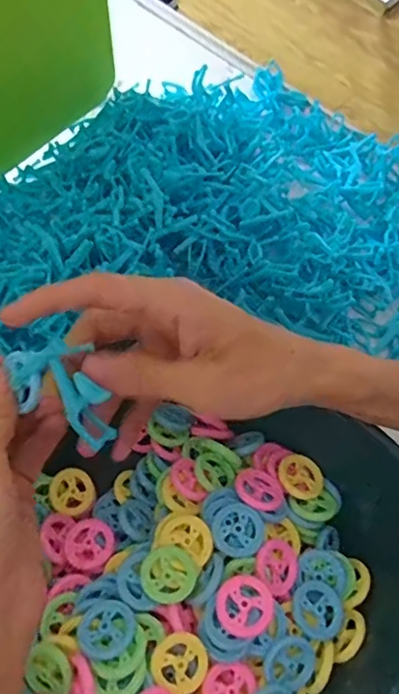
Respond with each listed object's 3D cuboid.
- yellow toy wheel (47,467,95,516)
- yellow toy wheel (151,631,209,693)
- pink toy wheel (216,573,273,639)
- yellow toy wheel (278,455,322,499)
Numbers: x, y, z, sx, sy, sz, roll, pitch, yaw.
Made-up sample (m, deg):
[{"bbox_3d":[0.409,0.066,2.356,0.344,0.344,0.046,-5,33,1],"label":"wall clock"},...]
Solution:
[{"bbox_3d":[-0.082,0.093,0.361,0.028,0.004,0.029,13,61,-25],"label":"yellow toy wheel"},{"bbox_3d":[-0.009,0.163,0.290,0.028,0.008,0.027,1,65,-2],"label":"yellow toy wheel"},{"bbox_3d":[0.024,0.135,0.293,0.029,0.004,0.029,-2,57,3],"label":"pink toy wheel"},{"bbox_3d":[0.063,0.082,0.352,0.028,0.004,0.029,10,50,-12],"label":"yellow toy wheel"}]

